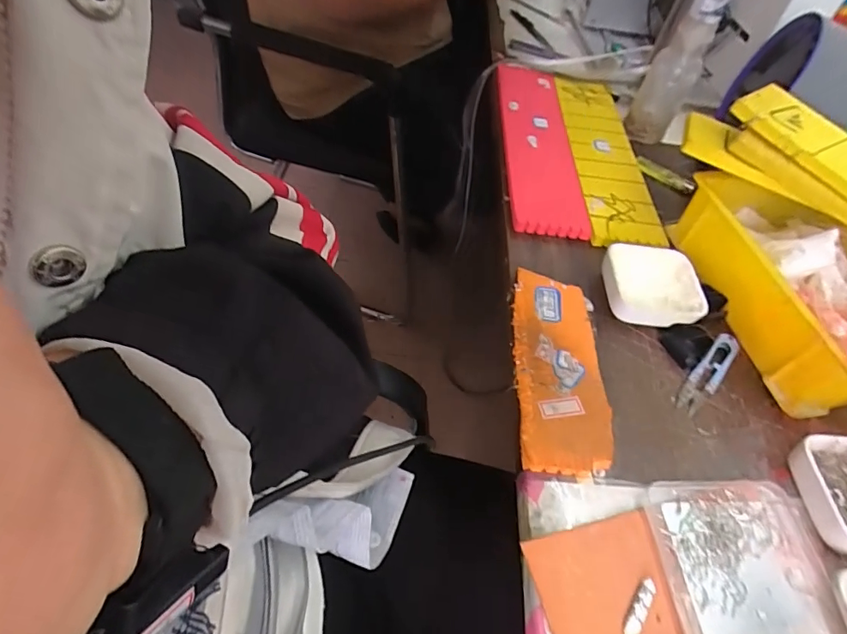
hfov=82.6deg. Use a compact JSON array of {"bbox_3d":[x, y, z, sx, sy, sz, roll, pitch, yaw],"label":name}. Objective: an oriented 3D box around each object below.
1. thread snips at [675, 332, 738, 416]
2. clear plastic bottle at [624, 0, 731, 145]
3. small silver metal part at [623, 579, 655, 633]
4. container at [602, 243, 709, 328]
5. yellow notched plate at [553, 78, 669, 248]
[{"bbox_3d":[0.246,0.045,0.413,0.022,0.012,0.097,38,57,20],"label":"thread snips"},{"bbox_3d":[0.310,-0.321,0.591,0.060,0.172,0.050,36,60,25],"label":"clear plastic bottle"},{"bbox_3d":[0.132,0.177,0.293,0.010,0.004,0.038,33,55,17],"label":"small silver metal part"},{"bbox_3d":[0.215,-0.029,0.454,0.085,0.033,0.082,3,52,-6],"label":"container"},{"bbox_3d":[0.225,-0.207,0.599,0.082,0.011,0.359,6,52,-4],"label":"yellow notched plate"}]

